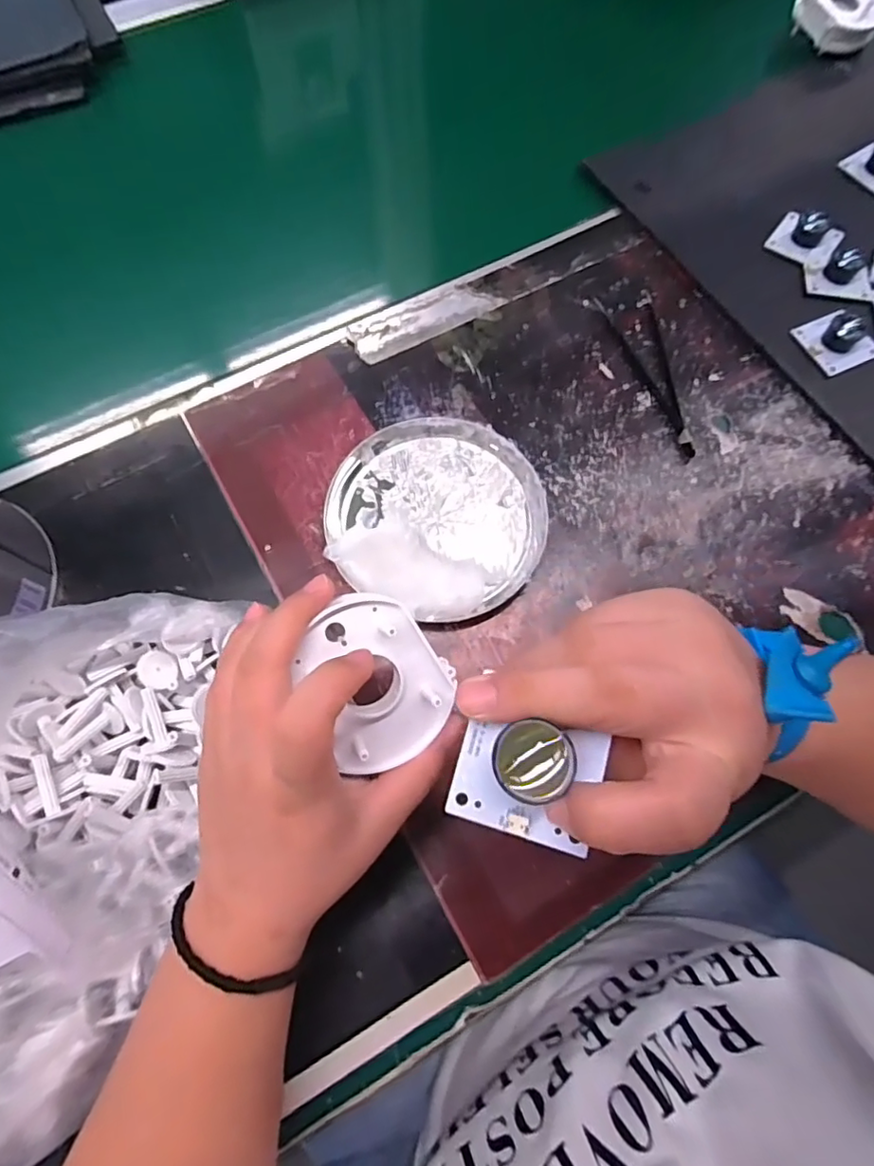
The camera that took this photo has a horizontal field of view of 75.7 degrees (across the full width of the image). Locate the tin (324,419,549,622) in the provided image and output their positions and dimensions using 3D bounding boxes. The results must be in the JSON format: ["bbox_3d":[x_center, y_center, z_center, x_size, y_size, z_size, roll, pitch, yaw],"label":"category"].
[{"bbox_3d":[-0.001,-0.043,0.333,0.128,0.024,0.122,0,71,-1],"label":"tin"}]

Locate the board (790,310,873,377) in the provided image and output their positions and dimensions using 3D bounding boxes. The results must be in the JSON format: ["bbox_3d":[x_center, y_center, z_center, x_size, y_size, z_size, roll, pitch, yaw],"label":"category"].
[{"bbox_3d":[0.268,-0.164,0.372,0.041,0.018,0.043,-25,73,-9],"label":"board"}]

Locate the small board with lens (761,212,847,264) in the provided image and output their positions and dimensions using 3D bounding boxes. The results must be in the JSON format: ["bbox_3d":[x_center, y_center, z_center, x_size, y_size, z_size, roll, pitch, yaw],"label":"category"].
[{"bbox_3d":[0.271,-0.255,0.405,0.043,0.025,0.054,36,74,11],"label":"small board with lens"}]

